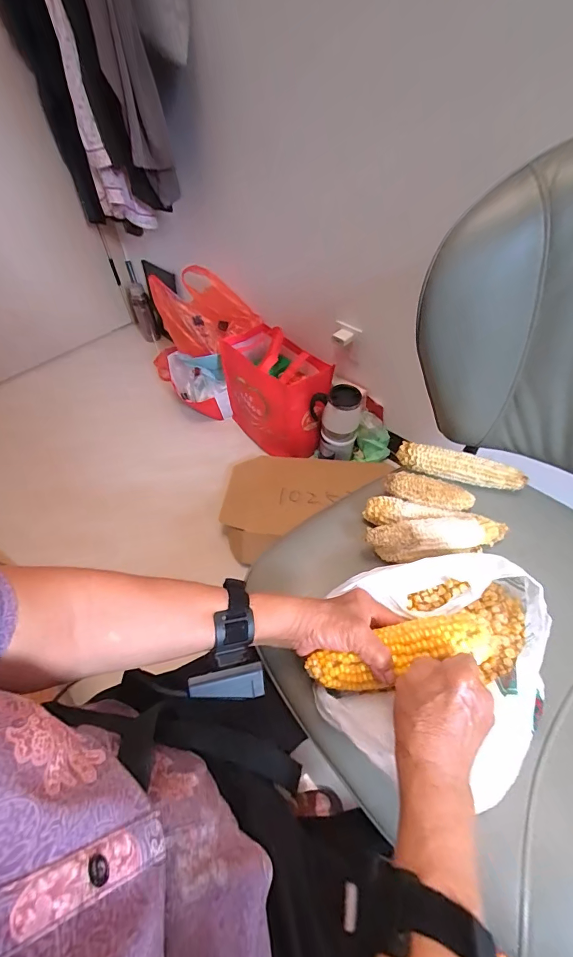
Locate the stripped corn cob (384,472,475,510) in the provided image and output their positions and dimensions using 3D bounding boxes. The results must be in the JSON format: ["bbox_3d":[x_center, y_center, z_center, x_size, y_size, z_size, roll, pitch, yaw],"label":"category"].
[{"bbox_3d":[0.182,0.017,0.502,0.107,0.028,0.030,16,53,16],"label":"stripped corn cob"}]

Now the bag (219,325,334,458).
[{"bbox_3d":[-0.028,-0.240,1.177,0.212,0.274,0.323,-28,54,-18],"label":"bag"}]

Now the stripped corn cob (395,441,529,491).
[{"bbox_3d":[0.250,-0.017,0.562,0.176,0.043,0.035,7,51,10],"label":"stripped corn cob"}]

